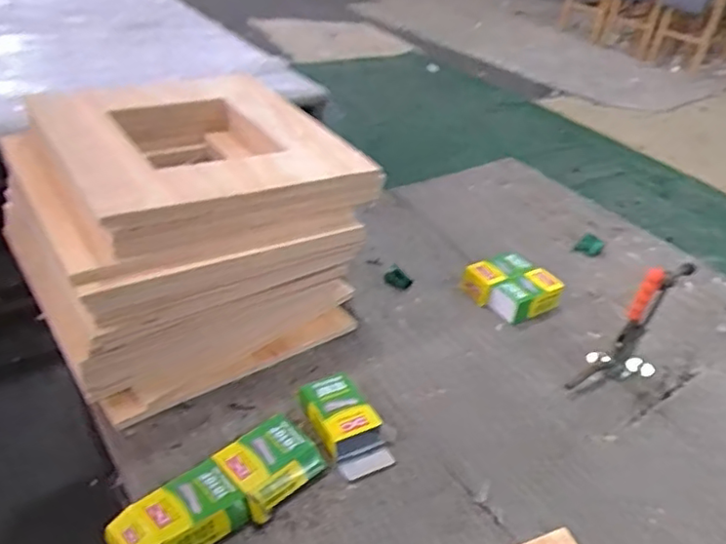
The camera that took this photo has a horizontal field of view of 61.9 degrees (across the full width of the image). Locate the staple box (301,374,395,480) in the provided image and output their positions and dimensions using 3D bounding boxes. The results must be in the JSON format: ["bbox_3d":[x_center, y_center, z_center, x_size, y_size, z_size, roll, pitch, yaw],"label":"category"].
[{"bbox_3d":[-0.022,0.208,0.847,0.098,0.034,0.155,-19,43,-31],"label":"staple box"}]

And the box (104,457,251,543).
[{"bbox_3d":[-0.213,0.286,0.701,0.094,0.040,0.143,33,43,32],"label":"box"}]

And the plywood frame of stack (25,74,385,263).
[{"bbox_3d":[-0.257,-0.203,0.959,0.405,0.074,0.453,-16,41,-28],"label":"plywood frame of stack"}]

